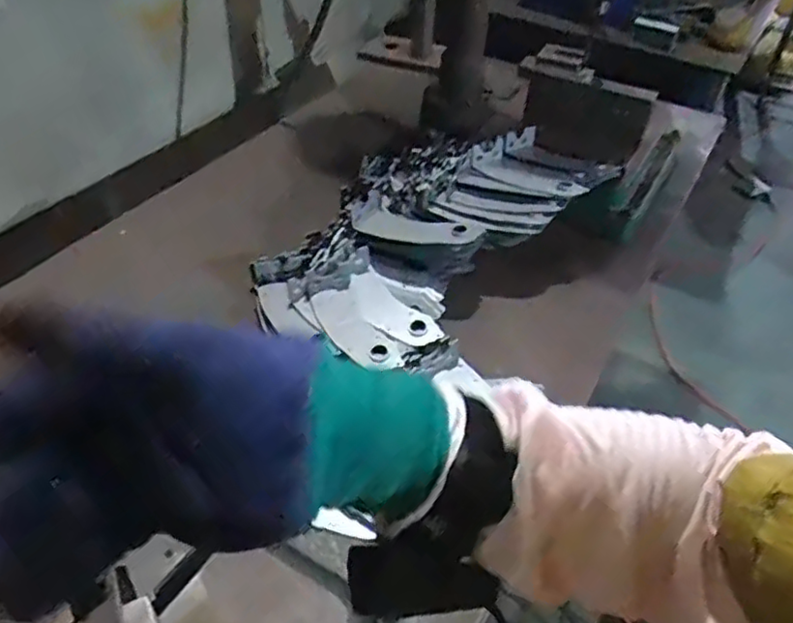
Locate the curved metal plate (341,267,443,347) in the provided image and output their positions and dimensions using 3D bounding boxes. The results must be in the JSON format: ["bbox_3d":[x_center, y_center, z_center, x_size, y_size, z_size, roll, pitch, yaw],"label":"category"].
[{"bbox_3d":[-0.007,-0.003,0.912,0.067,0.019,0.155,-29,52,-32],"label":"curved metal plate"}]

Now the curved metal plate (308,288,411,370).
[{"bbox_3d":[-0.055,0.020,0.877,0.066,0.017,0.148,-27,51,-30],"label":"curved metal plate"}]

